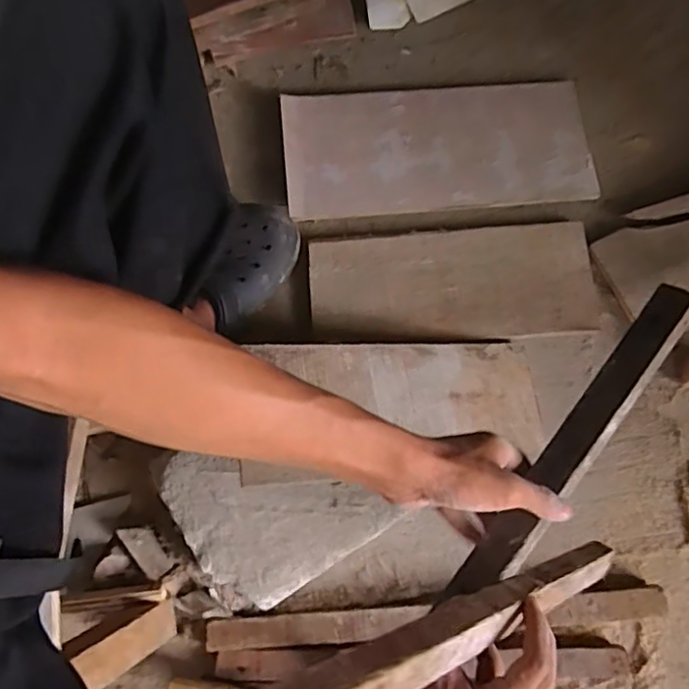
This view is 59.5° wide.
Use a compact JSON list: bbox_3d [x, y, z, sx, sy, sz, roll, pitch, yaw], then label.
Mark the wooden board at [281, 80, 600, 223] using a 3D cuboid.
[{"bbox_3d":[0.120,-0.257,0.791,0.391,0.023,0.174,-5,77,-1],"label":"wooden board"}]

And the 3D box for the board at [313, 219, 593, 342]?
[{"bbox_3d":[0.136,-0.078,0.754,0.349,0.015,0.142,-3,77,0],"label":"board"}]

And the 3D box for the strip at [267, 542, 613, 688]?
[{"bbox_3d":[0.095,0.185,0.405,0.020,0.474,0.038,-19,73,38],"label":"strip"}]

